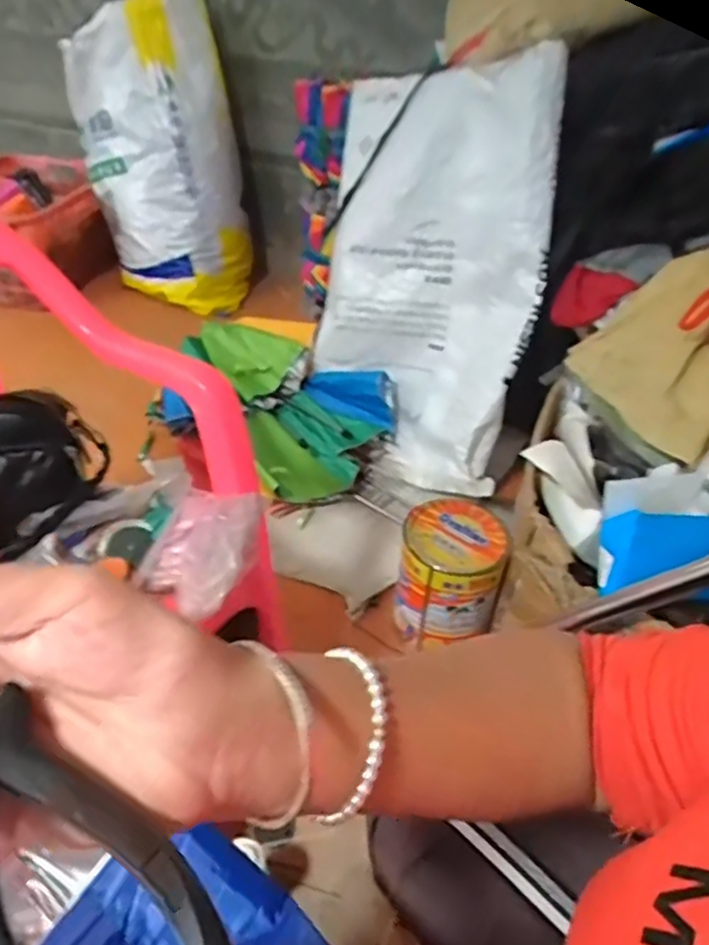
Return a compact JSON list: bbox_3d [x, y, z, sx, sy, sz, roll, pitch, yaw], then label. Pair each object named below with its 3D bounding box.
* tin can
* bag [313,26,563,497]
[{"bbox_3d":[0.139,0.153,0.975,0.141,0.157,0.144,2,38,-2],"label":"tin can"},{"bbox_3d":[0.128,-0.351,1.227,0.451,0.735,0.113,15,19,34],"label":"bag"}]

